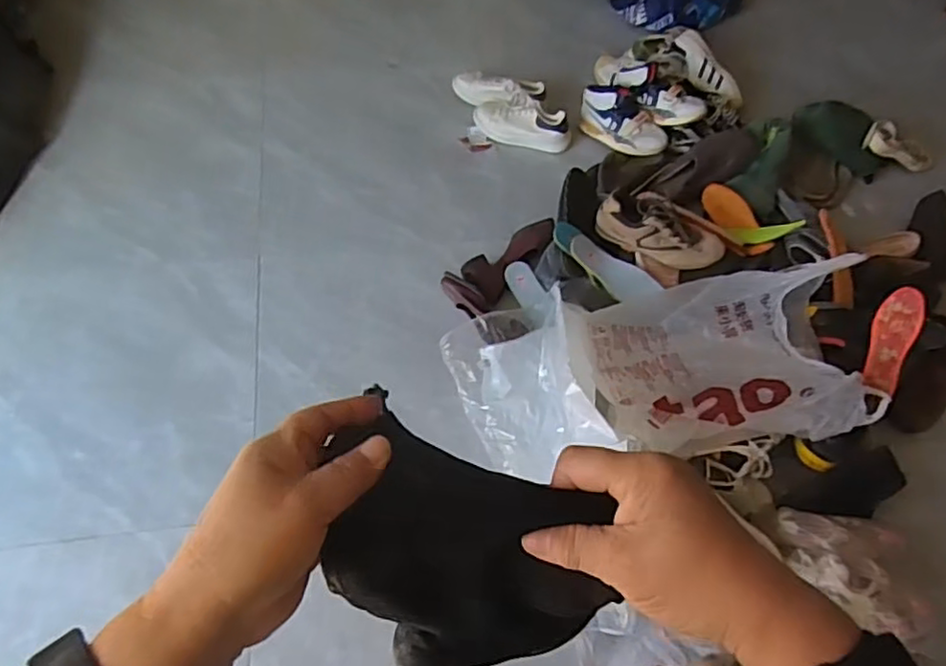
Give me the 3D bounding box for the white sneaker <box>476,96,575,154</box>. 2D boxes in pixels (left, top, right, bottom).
[{"bbox_3d":[0.126,-0.536,1.659,0.246,0.091,0.089,11,62,4],"label":"white sneaker"}]

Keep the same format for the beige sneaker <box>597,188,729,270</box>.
[{"bbox_3d":[0.403,-0.221,1.431,0.269,0.102,0.133,27,99,5],"label":"beige sneaker"}]

